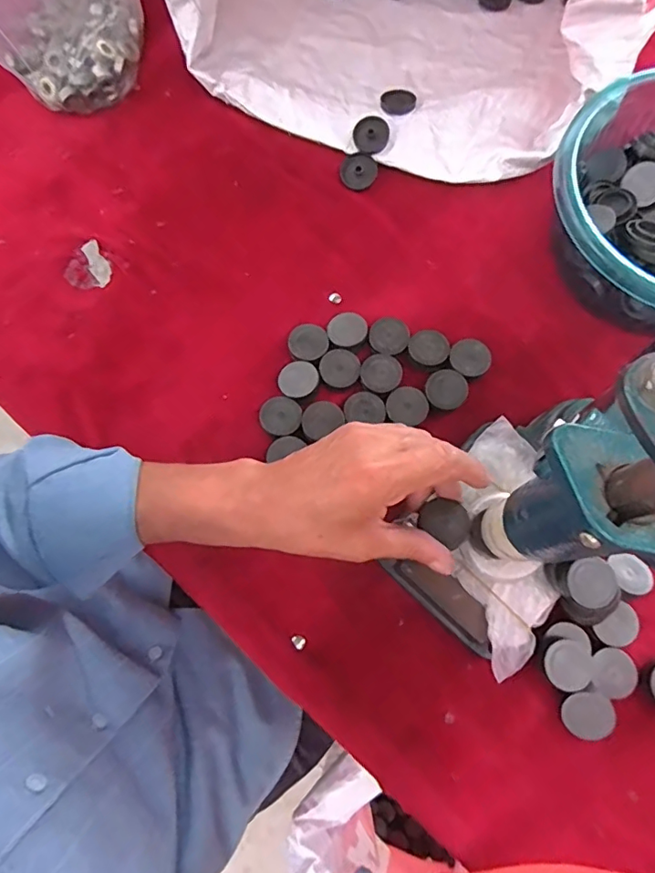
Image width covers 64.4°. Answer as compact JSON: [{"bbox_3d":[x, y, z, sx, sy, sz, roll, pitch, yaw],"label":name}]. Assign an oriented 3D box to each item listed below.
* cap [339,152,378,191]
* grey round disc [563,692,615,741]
[{"bbox_3d":[0.028,-0.246,0.482,0.033,0.004,0.035,0,91,0],"label":"cap"},{"bbox_3d":[0.174,0.186,0.346,0.031,0.004,0.030,-4,79,20],"label":"grey round disc"}]

